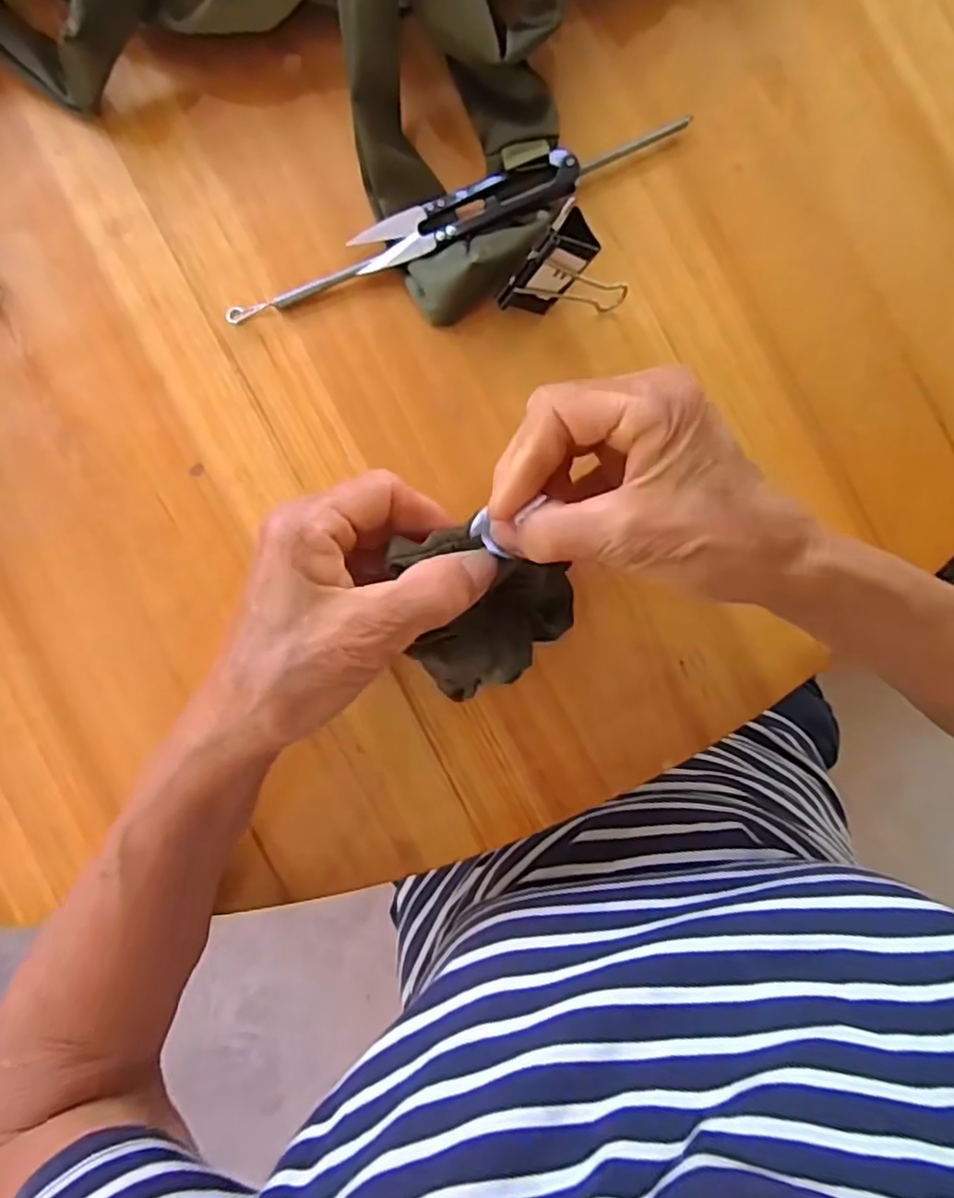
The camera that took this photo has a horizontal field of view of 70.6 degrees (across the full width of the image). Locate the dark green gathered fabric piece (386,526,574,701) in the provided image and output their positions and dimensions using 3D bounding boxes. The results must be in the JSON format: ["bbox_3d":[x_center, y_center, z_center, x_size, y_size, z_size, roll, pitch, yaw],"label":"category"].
[{"bbox_3d":[0.007,0.004,0.259,0.064,0.038,0.060,-7,90,0],"label":"dark green gathered fabric piece"}]

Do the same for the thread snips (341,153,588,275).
[{"bbox_3d":[-0.005,-0.170,0.299,0.100,0.015,0.022,-19,90,0],"label":"thread snips"}]

